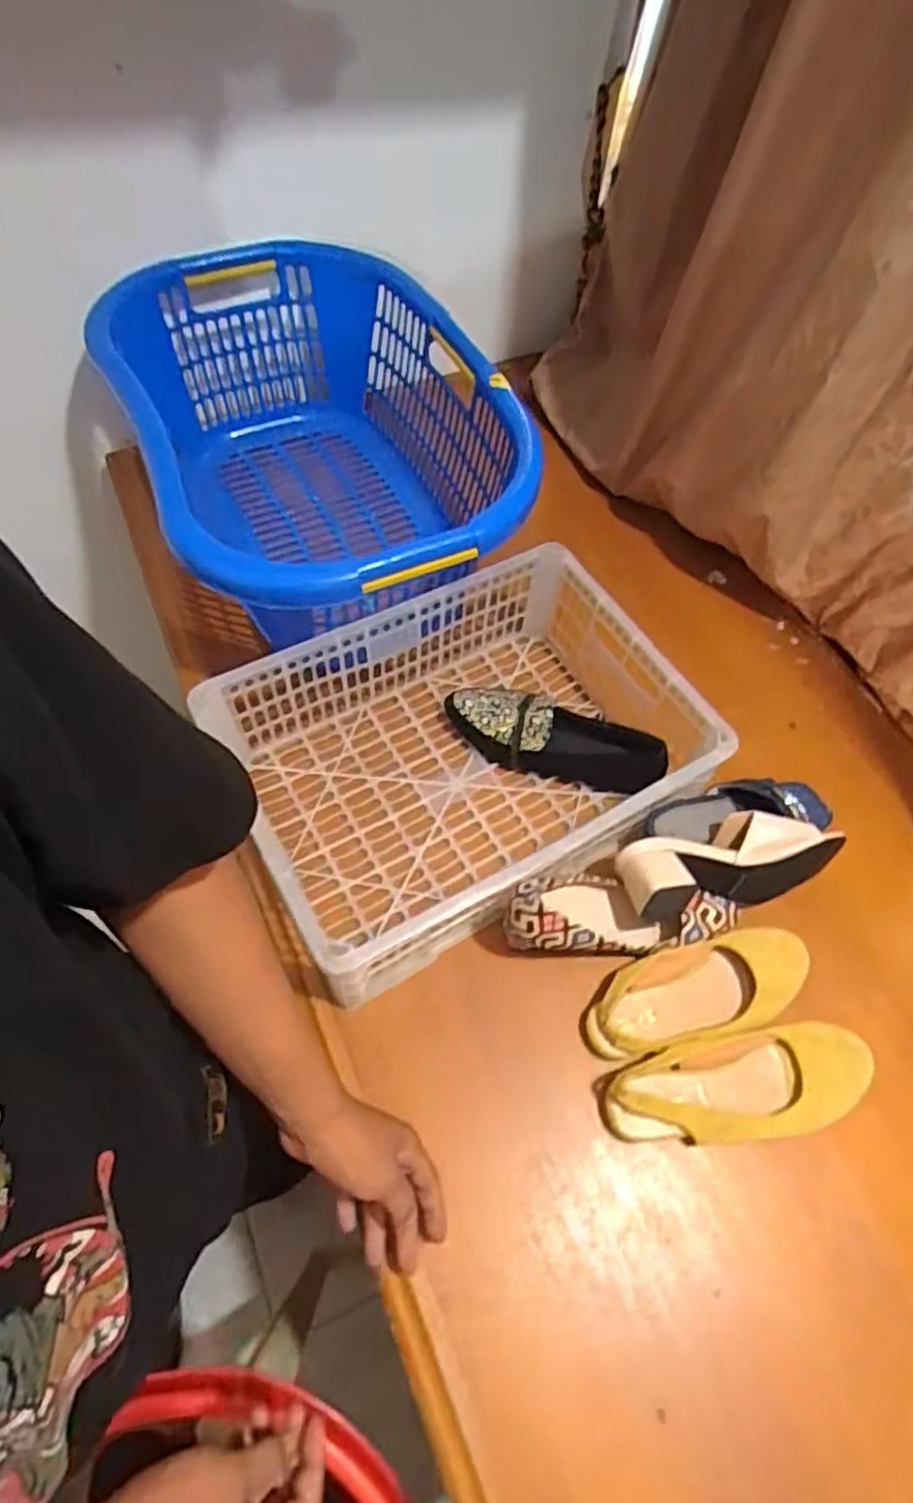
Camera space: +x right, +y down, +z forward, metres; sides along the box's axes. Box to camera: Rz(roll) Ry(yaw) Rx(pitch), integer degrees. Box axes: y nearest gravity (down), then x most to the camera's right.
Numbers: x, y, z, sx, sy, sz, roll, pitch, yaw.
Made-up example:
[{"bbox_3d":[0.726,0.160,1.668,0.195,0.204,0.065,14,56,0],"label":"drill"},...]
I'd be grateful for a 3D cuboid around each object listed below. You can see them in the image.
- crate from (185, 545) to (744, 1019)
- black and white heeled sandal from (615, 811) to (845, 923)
[{"bbox_3d":[0.004,-0.001,0.751,0.435,0.133,0.322,-27,65,-18],"label":"crate"},{"bbox_3d":[0.276,0.116,0.731,0.231,0.078,0.080,-12,61,-11],"label":"black and white heeled sandal"}]

